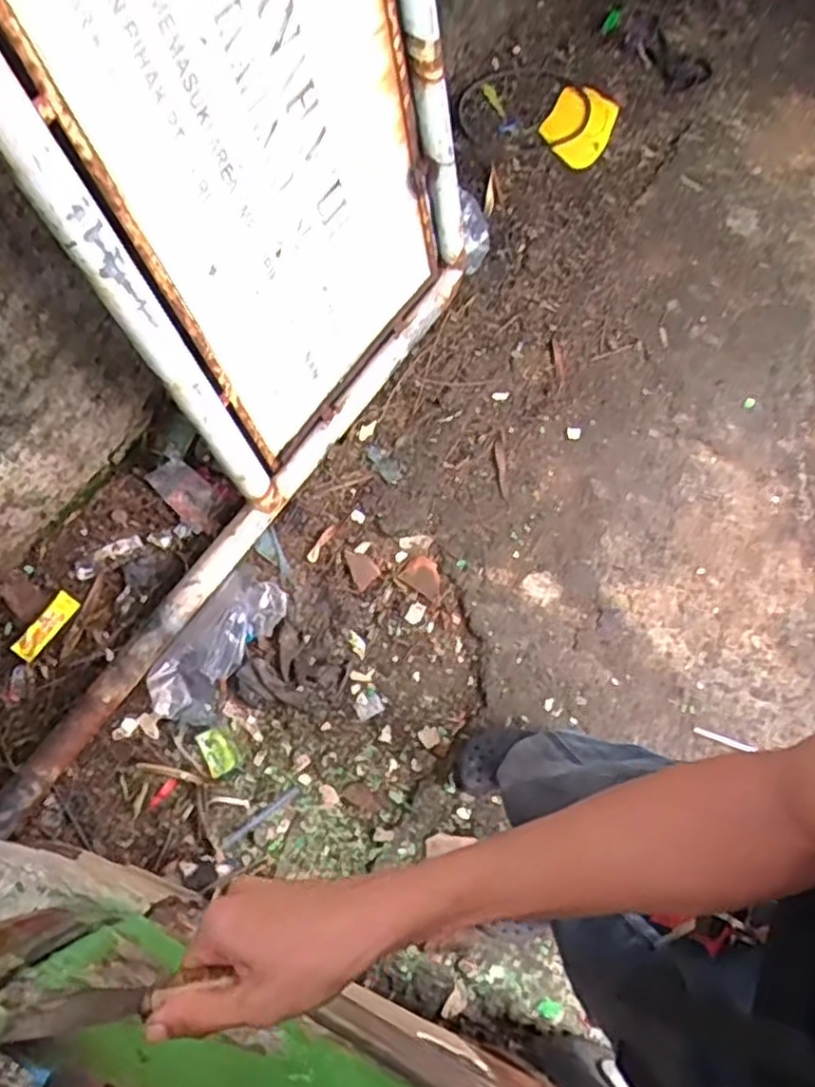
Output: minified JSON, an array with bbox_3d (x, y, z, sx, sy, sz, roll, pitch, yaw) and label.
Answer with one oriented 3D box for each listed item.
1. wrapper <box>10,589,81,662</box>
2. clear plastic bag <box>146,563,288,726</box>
[{"bbox_3d":[-0.618,0.142,1.242,0.041,0.007,0.126,39,81,0],"label":"wrapper"},{"bbox_3d":[-0.334,0.177,1.278,0.117,0.083,0.284,31,73,9],"label":"clear plastic bag"}]

